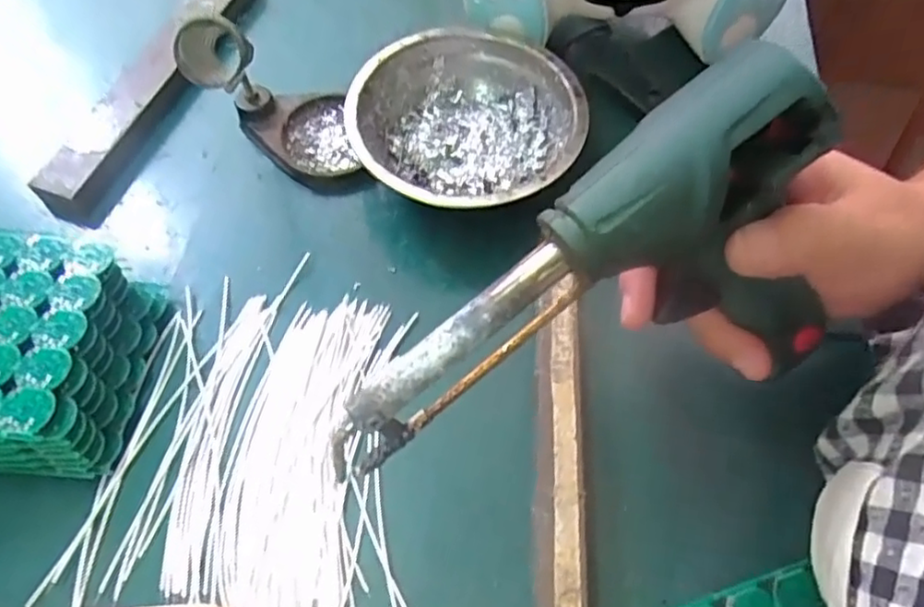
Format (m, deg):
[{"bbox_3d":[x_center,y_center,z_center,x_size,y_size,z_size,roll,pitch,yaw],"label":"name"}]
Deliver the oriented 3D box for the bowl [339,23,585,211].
[{"bbox_3d":[0.002,-0.096,0.357,0.122,0.036,0.115,1,59,-1],"label":"bowl"}]

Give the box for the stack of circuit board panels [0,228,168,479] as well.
[{"bbox_3d":[-0.211,0.024,0.291,0.113,0.044,0.107,5,61,1],"label":"stack of circuit board panels"}]

